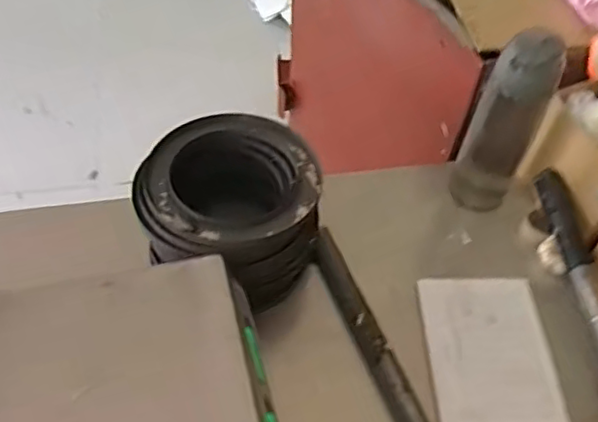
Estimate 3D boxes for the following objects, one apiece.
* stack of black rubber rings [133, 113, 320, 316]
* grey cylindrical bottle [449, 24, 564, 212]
[{"bbox_3d":[-0.078,0.007,0.715,0.187,0.133,0.190,-16,54,-16],"label":"stack of black rubber rings"},{"bbox_3d":[0.242,-0.106,0.748,0.073,0.249,0.080,2,51,-2],"label":"grey cylindrical bottle"}]

